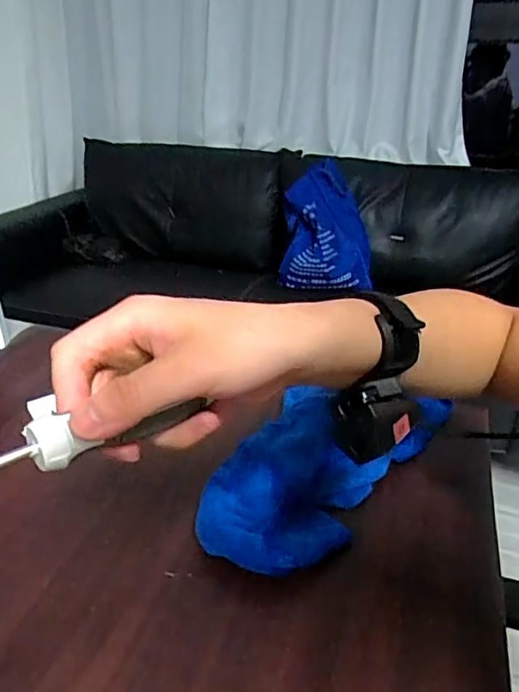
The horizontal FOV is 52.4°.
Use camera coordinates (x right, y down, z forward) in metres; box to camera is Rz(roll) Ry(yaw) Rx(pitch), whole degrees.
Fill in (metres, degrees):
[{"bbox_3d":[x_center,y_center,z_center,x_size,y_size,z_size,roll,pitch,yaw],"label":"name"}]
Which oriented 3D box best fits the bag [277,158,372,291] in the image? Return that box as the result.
[{"bbox_3d":[0.221,-0.375,1.676,0.278,0.314,0.296,5,28,7],"label":"bag"}]

